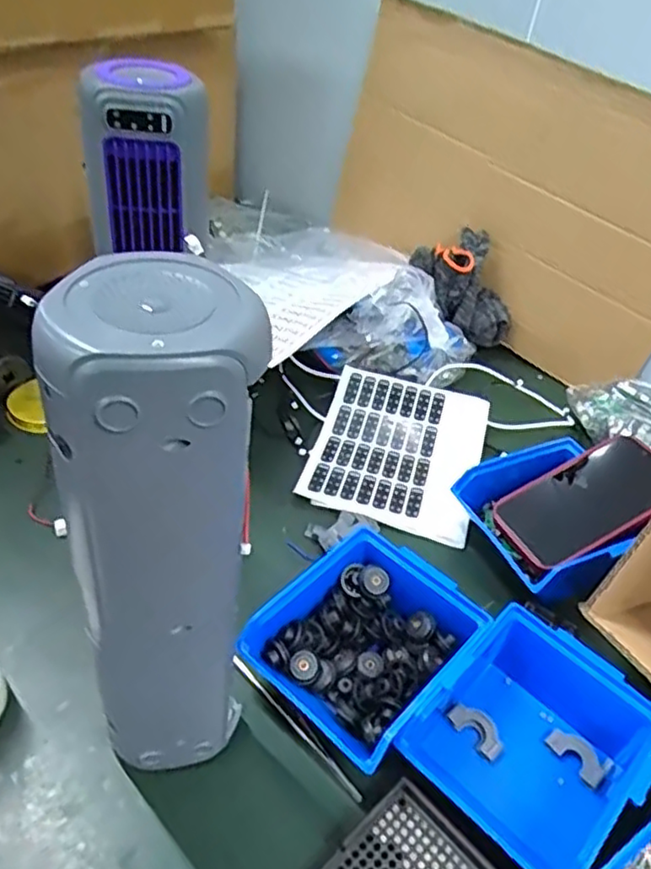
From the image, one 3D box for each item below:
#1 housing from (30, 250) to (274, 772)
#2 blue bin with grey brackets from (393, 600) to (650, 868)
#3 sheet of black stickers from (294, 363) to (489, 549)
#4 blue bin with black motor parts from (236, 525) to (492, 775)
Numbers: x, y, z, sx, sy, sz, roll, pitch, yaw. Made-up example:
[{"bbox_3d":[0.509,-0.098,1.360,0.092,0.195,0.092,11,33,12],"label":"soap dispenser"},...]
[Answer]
[{"bbox_3d":[-0.081,0.069,0.346,0.086,0.316,0.079,-4,43,-14],"label":"housing"},{"bbox_3d":[0.130,0.193,0.423,0.122,0.067,0.141,36,47,28],"label":"blue bin with grey brackets"},{"bbox_3d":[0.072,0.012,0.653,0.158,0.023,0.188,15,42,7],"label":"sheet of black stickers"},{"bbox_3d":[0.029,0.143,0.462,0.115,0.061,0.142,34,46,26],"label":"blue bin with black motor parts"}]

